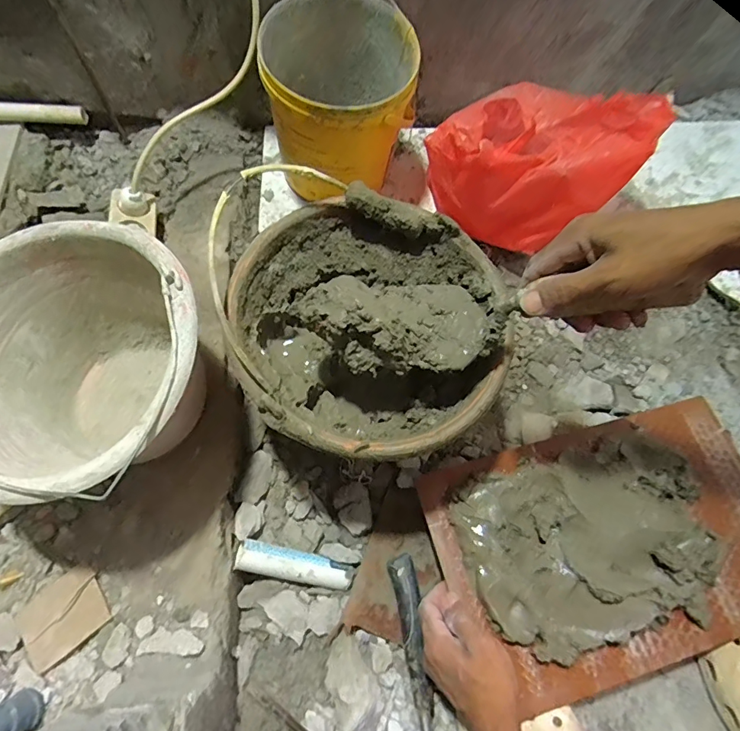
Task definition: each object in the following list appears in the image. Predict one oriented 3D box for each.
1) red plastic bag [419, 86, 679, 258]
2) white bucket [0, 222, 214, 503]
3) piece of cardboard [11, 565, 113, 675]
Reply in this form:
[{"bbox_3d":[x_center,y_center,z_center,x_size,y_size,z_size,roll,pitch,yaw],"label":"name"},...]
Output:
[{"bbox_3d":[0.217,-0.276,0.605,0.265,0.161,0.180,13,67,4],"label":"red plastic bag"},{"bbox_3d":[-0.275,0.015,0.462,0.245,0.184,0.237,0,67,-1],"label":"white bucket"},{"bbox_3d":[-0.298,0.241,0.444,0.074,0.007,0.068,-38,68,-19],"label":"piece of cardboard"}]

